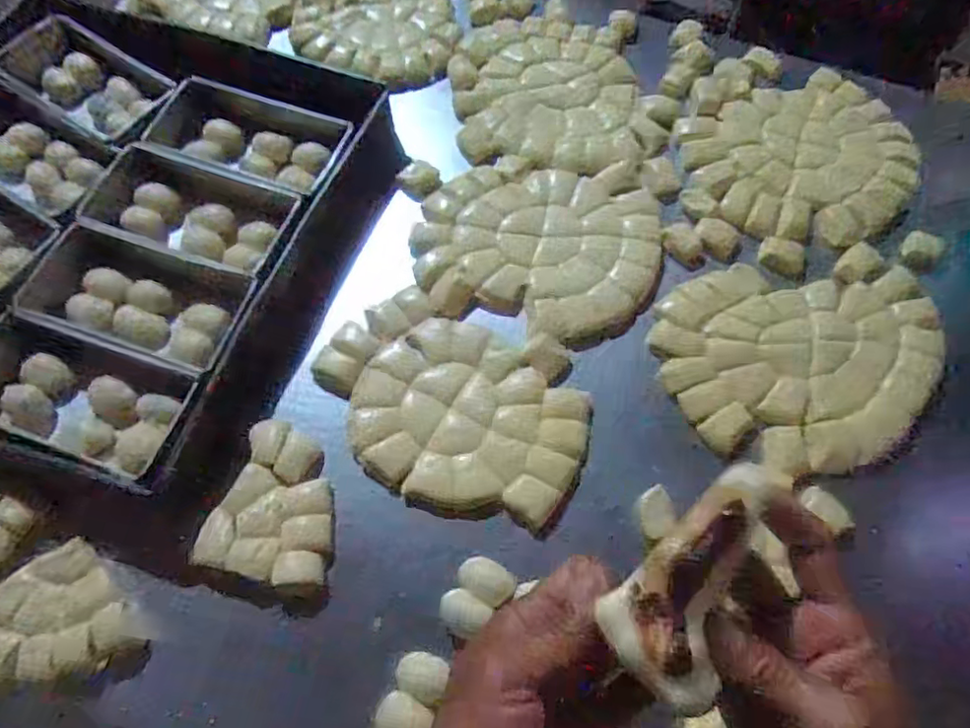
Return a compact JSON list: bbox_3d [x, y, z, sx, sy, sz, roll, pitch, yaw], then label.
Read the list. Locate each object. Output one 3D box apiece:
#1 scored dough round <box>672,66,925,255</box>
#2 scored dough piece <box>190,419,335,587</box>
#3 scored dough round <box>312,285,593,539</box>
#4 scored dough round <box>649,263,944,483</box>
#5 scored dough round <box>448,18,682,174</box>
[{"bbox_3d":[0.328,-0.212,0.666,0.244,0.021,0.200,-22,68,-9],"label":"scored dough round"},{"bbox_3d":[-0.167,0.115,0.521,0.099,0.019,0.123,13,67,6],"label":"scored dough piece"},{"bbox_3d":[-0.031,0.036,0.563,0.246,0.016,0.176,19,68,9],"label":"scored dough round"},{"bbox_3d":[0.299,-0.013,0.585,0.258,0.017,0.207,-24,68,-9],"label":"scored dough round"},{"bbox_3d":[0.082,-0.306,0.712,0.230,0.019,0.221,0,67,1],"label":"scored dough round"}]

